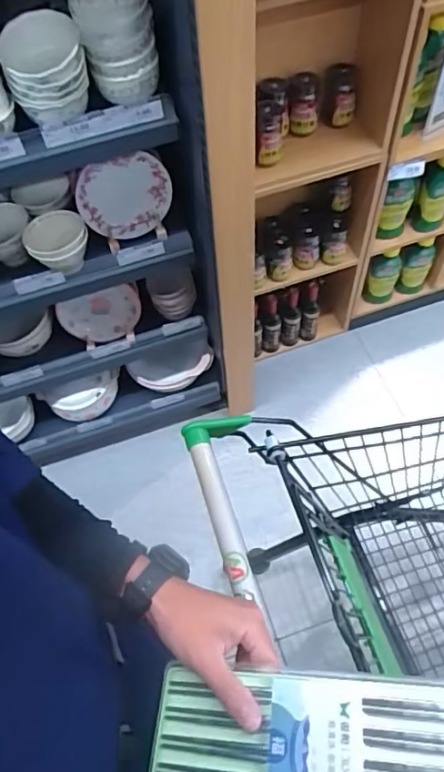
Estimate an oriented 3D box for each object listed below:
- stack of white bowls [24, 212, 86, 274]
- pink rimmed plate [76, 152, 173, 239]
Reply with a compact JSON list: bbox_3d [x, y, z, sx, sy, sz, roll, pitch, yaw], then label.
[{"bbox_3d":[-0.348,-0.310,1.150,0.120,0.076,0.116,-9,60,-1],"label":"stack of white bowls"},{"bbox_3d":[-0.211,-0.412,1.166,0.200,0.166,0.042,-20,44,0],"label":"pink rimmed plate"}]

